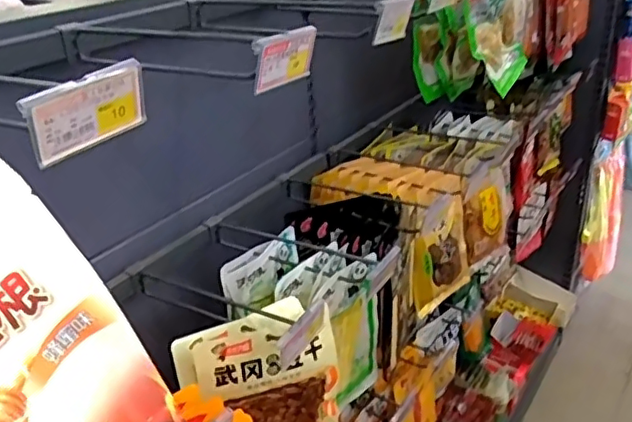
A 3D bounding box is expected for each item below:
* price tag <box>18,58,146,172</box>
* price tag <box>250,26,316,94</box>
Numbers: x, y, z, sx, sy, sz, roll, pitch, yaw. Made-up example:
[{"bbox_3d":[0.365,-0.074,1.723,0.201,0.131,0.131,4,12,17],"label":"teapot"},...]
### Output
[{"bbox_3d":[-0.141,-0.062,0.377,0.004,0.049,0.081,31,44,26],"label":"price tag"},{"bbox_3d":[-0.026,-0.131,0.518,0.010,0.051,0.076,31,39,22],"label":"price tag"}]

